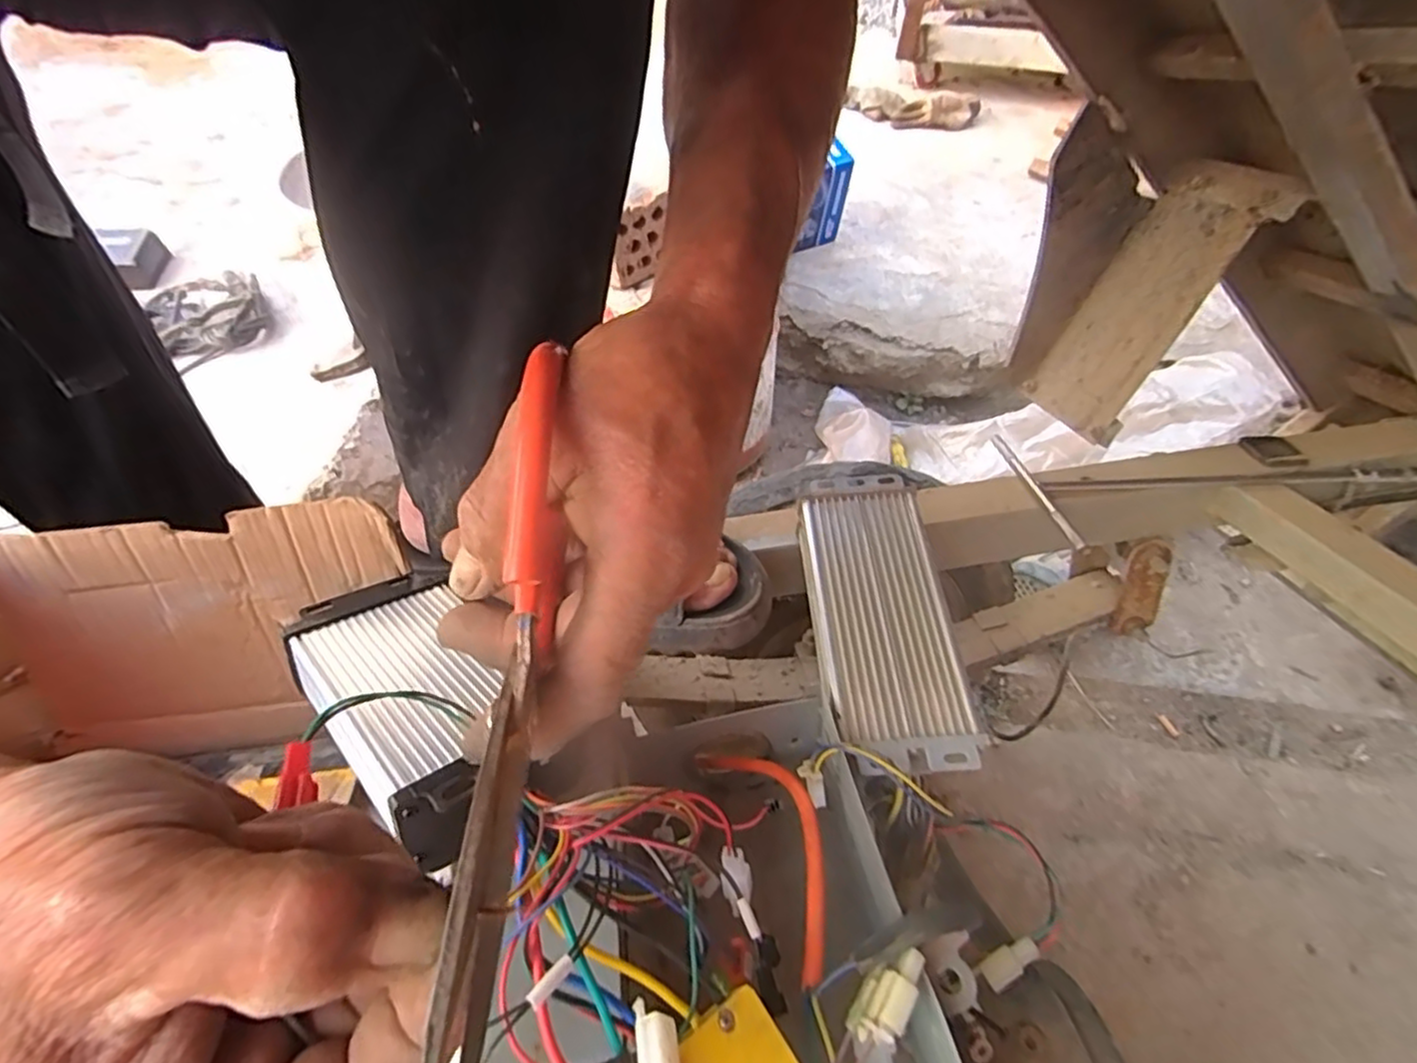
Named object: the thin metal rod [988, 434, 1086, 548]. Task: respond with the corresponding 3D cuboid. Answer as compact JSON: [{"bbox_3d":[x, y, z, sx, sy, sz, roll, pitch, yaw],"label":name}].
[{"bbox_3d":[0.257,-0.035,0.519,0.009,0.012,0.173,4,32,0],"label":"thin metal rod"}]

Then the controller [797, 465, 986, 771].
[{"bbox_3d":[0.107,0.051,0.419,0.080,0.033,0.200,-1,52,-4],"label":"controller"}]

